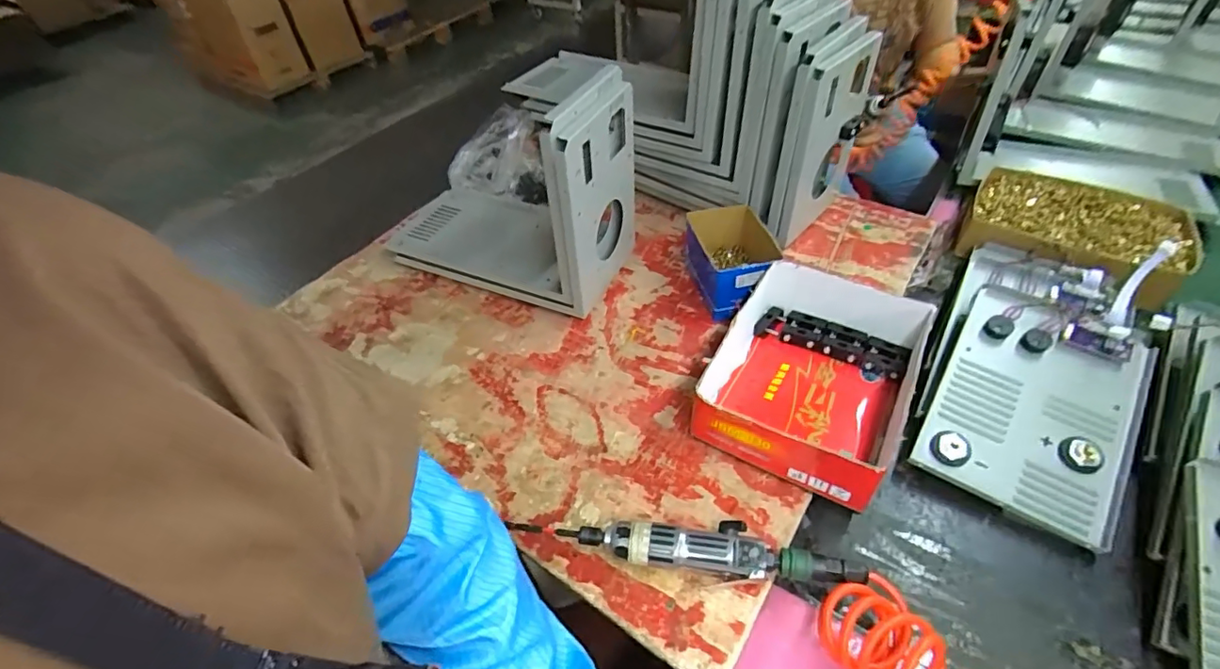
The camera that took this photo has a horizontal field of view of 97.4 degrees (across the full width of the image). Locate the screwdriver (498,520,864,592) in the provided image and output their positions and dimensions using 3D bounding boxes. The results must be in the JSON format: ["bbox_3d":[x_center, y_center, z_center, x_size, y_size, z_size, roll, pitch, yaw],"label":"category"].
[{"bbox_3d":[0.067,0.208,0.525,0.326,0.047,0.048,6,47,10],"label":"screwdriver"}]

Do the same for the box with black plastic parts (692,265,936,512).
[{"bbox_3d":[0.234,0.053,0.628,0.189,0.109,0.243,22,51,23],"label":"box with black plastic parts"}]

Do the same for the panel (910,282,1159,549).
[{"bbox_3d":[0.491,0.060,0.608,0.190,0.035,0.307,26,66,24],"label":"panel"}]

